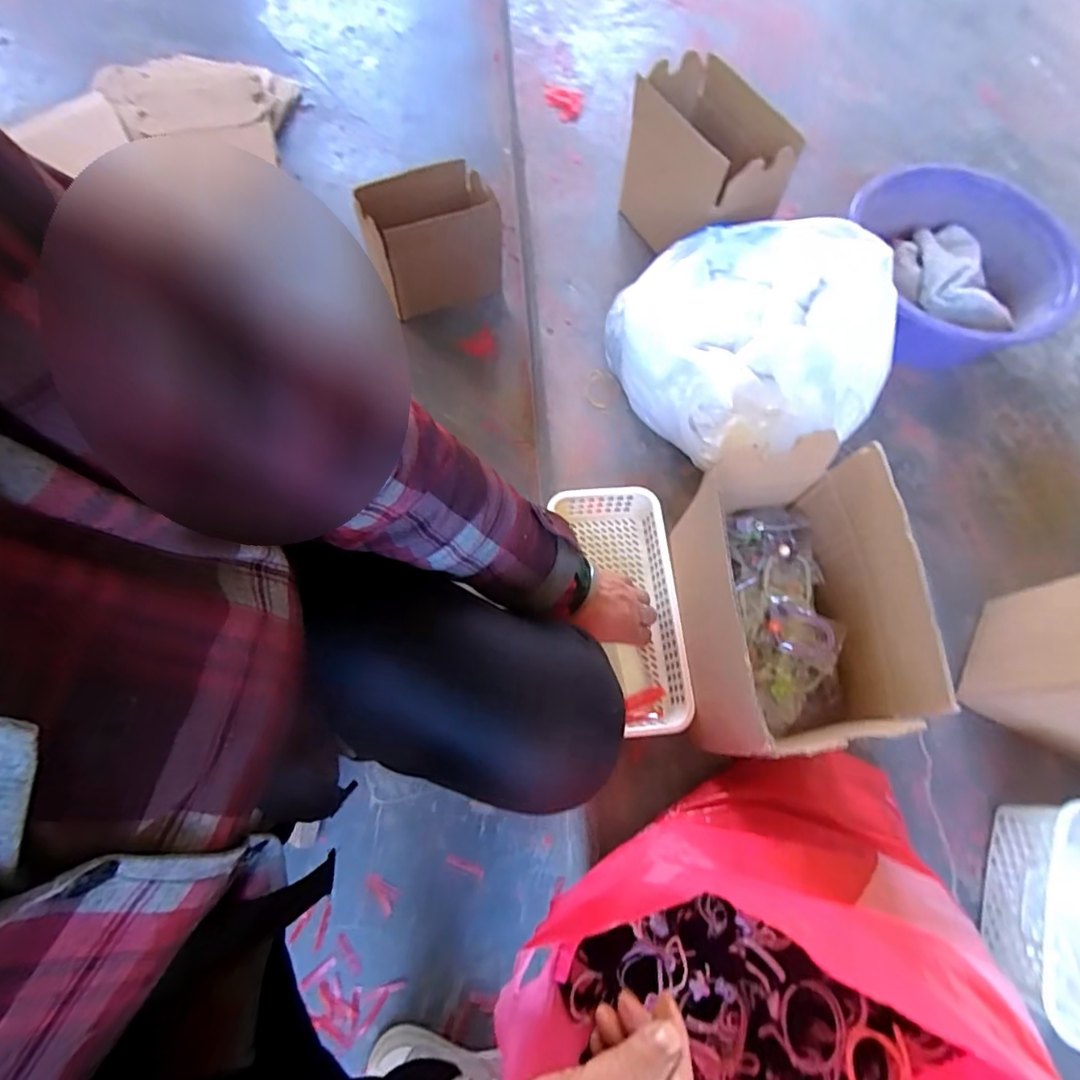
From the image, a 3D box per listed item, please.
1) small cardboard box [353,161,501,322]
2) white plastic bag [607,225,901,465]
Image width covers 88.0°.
[{"bbox_3d":[-0.183,-0.495,0.961,0.218,0.209,0.111,-22,73,-10],"label":"small cardboard box"},{"bbox_3d":[0.232,-0.235,0.647,0.257,0.162,0.267,-18,72,-9],"label":"white plastic bag"}]

